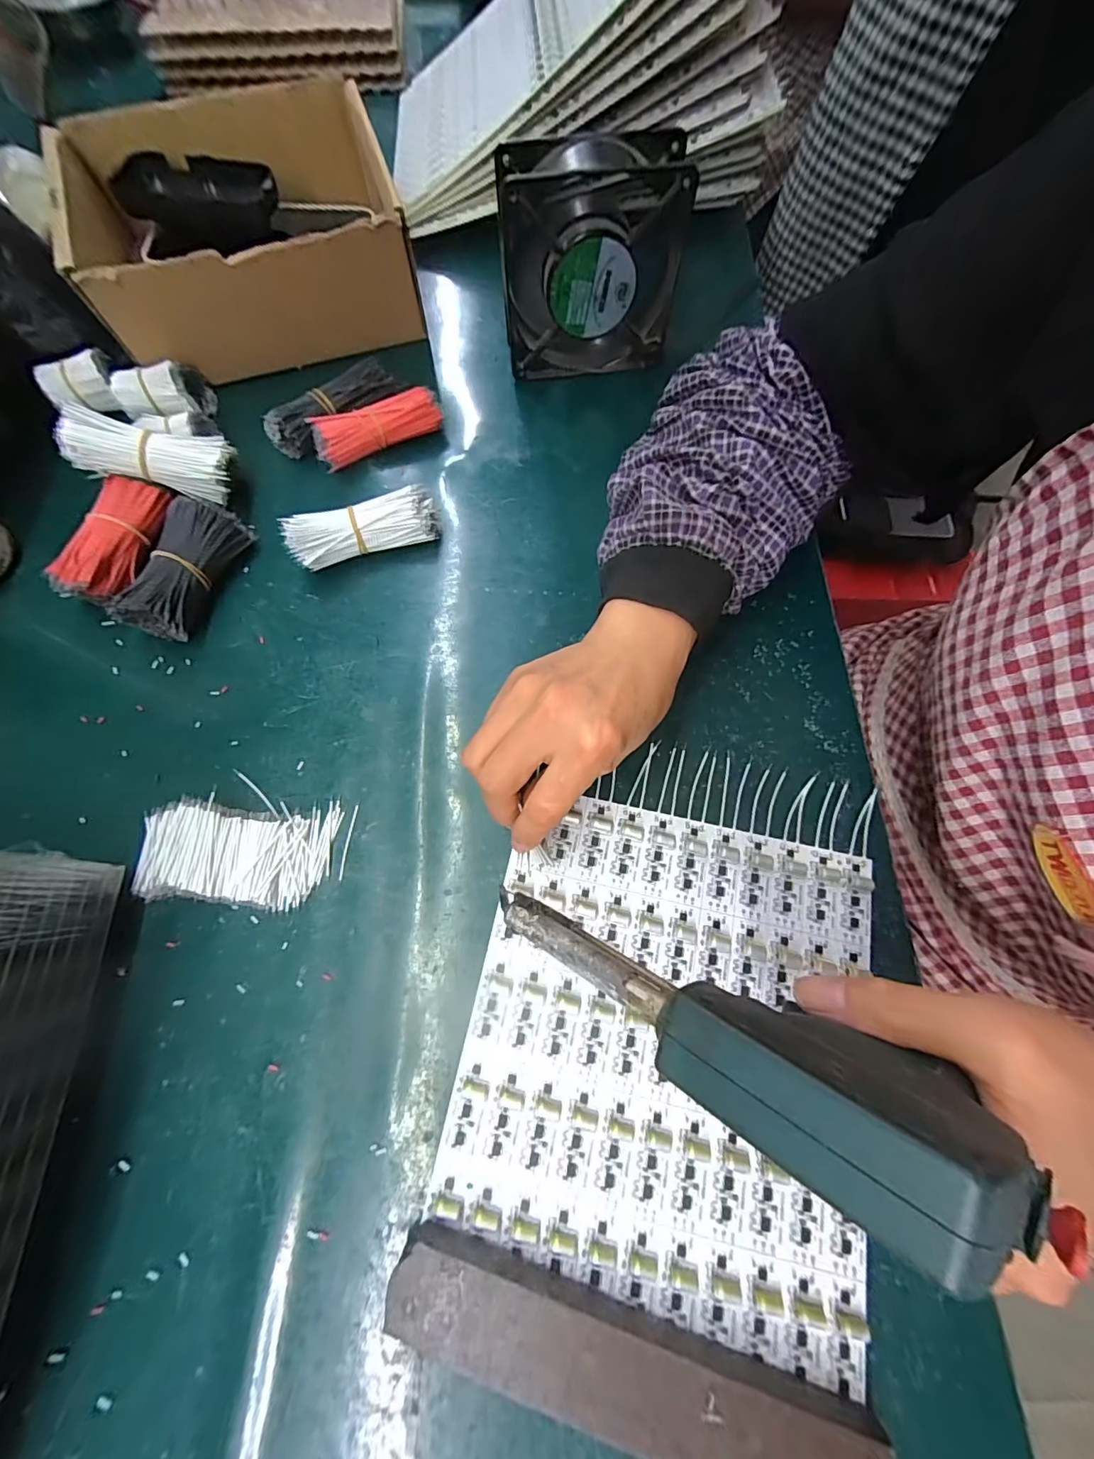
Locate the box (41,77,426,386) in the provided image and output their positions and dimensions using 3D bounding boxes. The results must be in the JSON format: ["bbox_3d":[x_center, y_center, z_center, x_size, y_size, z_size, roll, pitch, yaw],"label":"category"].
[{"bbox_3d":[-0.233,-0.384,0.387,0.215,0.090,0.203,-21,72,-7],"label":"box"}]

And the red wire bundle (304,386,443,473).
[{"bbox_3d":[-0.123,-0.220,0.362,0.093,0.029,0.029,-22,72,-8],"label":"red wire bundle"}]

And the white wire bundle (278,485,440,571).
[{"bbox_3d":[-0.122,-0.135,0.331,0.096,0.033,0.031,-21,72,-8],"label":"white wire bundle"}]

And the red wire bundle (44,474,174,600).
[{"bbox_3d":[-0.283,-0.123,0.325,0.029,0.034,0.091,14,71,4],"label":"red wire bundle"}]

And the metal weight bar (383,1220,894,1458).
[{"bbox_3d":[0.032,0.262,0.198,0.200,0.018,0.037,18,71,6],"label":"metal weight bar"}]

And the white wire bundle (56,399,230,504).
[{"bbox_3d":[-0.262,-0.186,0.327,0.090,0.027,0.039,6,69,-19],"label":"white wire bundle"}]

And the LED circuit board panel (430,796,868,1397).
[{"bbox_3d":[0.061,0.152,0.247,0.194,0.007,0.214,12,71,4],"label":"LED circuit board panel"}]

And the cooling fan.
[{"bbox_3d":[0.030,-0.319,0.346,0.121,0.123,0.044,-1,71,-1],"label":"cooling fan"}]

